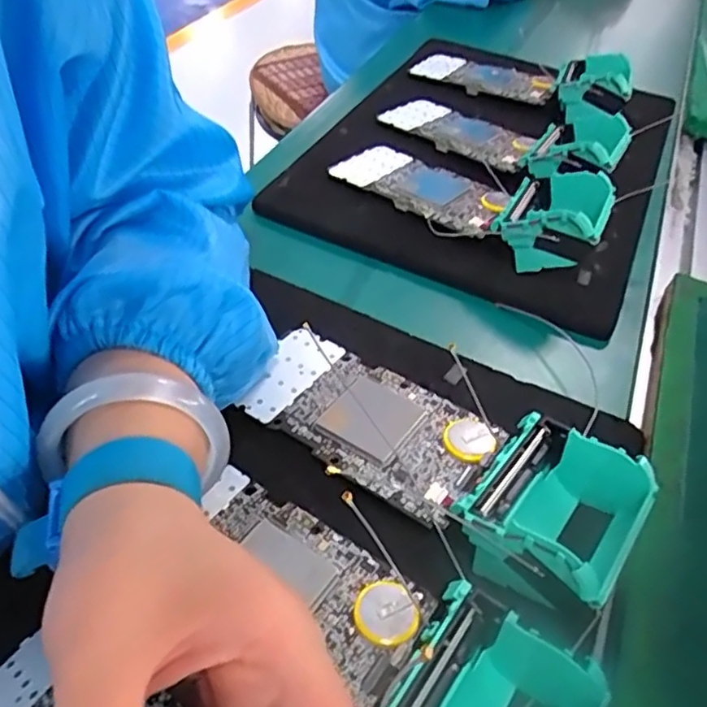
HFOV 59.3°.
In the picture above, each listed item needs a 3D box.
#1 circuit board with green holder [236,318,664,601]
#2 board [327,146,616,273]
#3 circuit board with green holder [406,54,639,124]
[{"bbox_3d":[0.032,0.039,0.283,0.186,0.045,0.067,33,55,18],"label":"circuit board with green holder"},{"bbox_3d":[0.074,-0.113,0.420,0.188,0.055,0.090,25,53,12],"label":"board"},{"bbox_3d":[0.146,-0.248,0.542,0.187,0.048,0.068,32,55,18],"label":"circuit board with green holder"}]

